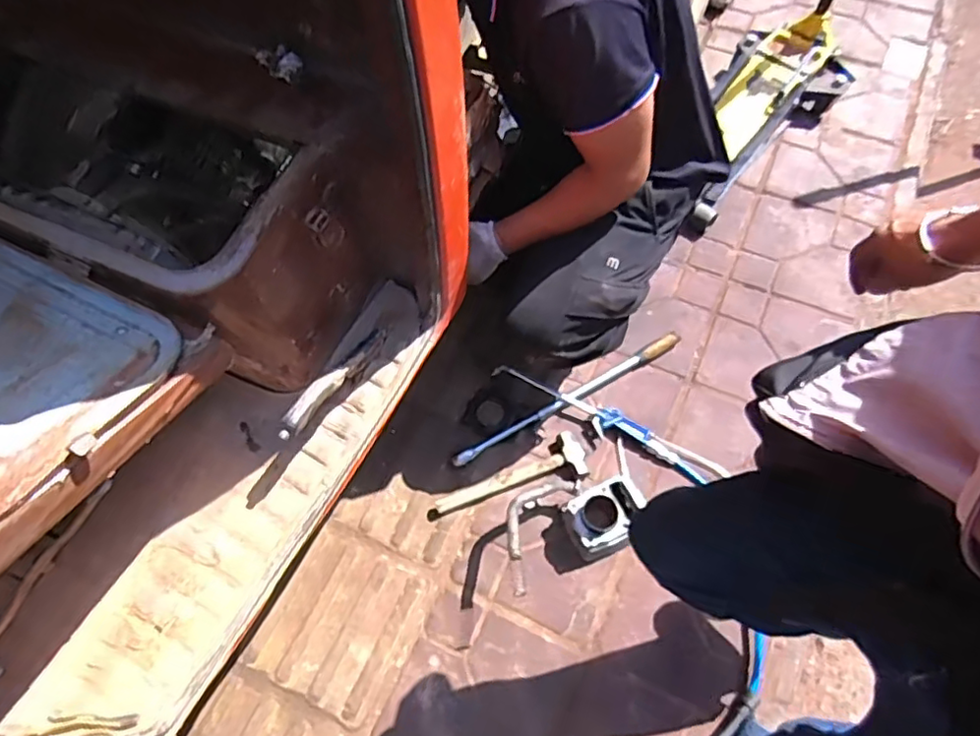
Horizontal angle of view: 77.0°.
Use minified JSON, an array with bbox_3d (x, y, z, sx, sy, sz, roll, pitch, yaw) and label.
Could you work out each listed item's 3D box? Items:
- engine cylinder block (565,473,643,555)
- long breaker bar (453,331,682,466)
[{"bbox_3d":[0.219,0.288,1.198,0.134,0.083,0.113,-29,63,-7],"label":"engine cylinder block"},{"bbox_3d":[0.176,0.064,1.340,0.569,0.027,0.036,-29,66,-11],"label":"long breaker bar"}]

